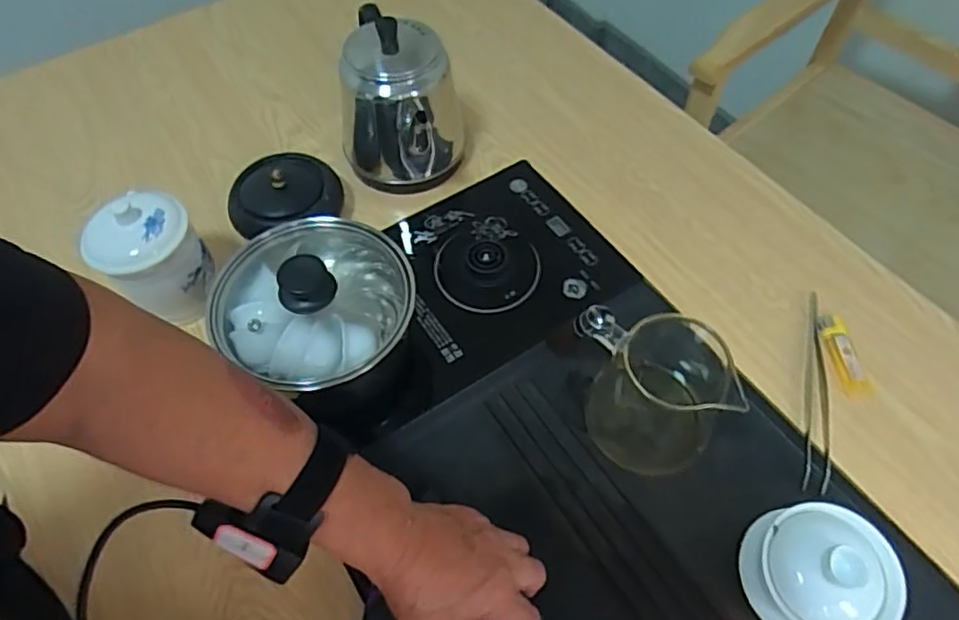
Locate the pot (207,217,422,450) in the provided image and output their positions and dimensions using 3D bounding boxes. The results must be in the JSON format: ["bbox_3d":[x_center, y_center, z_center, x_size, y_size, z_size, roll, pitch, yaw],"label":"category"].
[{"bbox_3d":[-0.129,0.007,0.529,0.159,0.123,0.149,-1,57,2],"label":"pot"}]

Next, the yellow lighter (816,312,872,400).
[{"bbox_3d":[0.326,0.041,0.557,0.024,0.008,0.082,-6,57,-2],"label":"yellow lighter"}]

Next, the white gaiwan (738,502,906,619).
[{"bbox_3d":[0.239,0.187,0.440,0.089,0.080,0.091,-1,57,2],"label":"white gaiwan"}]

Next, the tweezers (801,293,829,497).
[{"bbox_3d":[0.296,0.067,0.541,0.022,0.008,0.190,15,59,11],"label":"tweezers"}]

